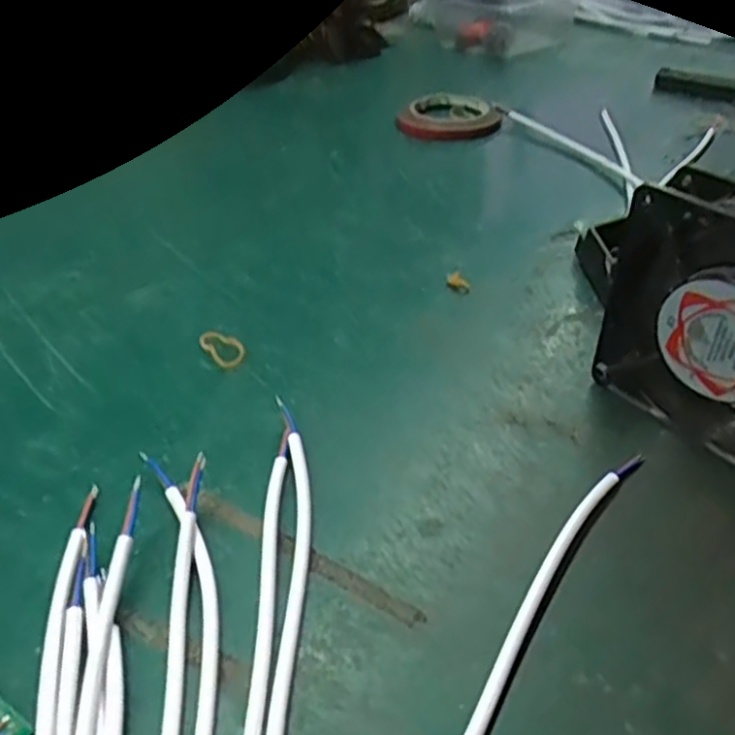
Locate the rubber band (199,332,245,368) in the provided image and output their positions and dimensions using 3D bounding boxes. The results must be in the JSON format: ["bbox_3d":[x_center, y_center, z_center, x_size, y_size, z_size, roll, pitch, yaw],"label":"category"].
[{"bbox_3d":[-0.088,-0.013,0.433,0.019,0.004,0.039,-26,44,-29],"label":"rubber band"}]

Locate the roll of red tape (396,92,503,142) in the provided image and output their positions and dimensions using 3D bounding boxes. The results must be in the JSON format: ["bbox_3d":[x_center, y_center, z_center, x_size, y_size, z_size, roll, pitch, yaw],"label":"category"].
[{"bbox_3d":[0.083,-0.260,0.742,0.100,0.013,0.120,-14,39,-16],"label":"roll of red tape"}]

